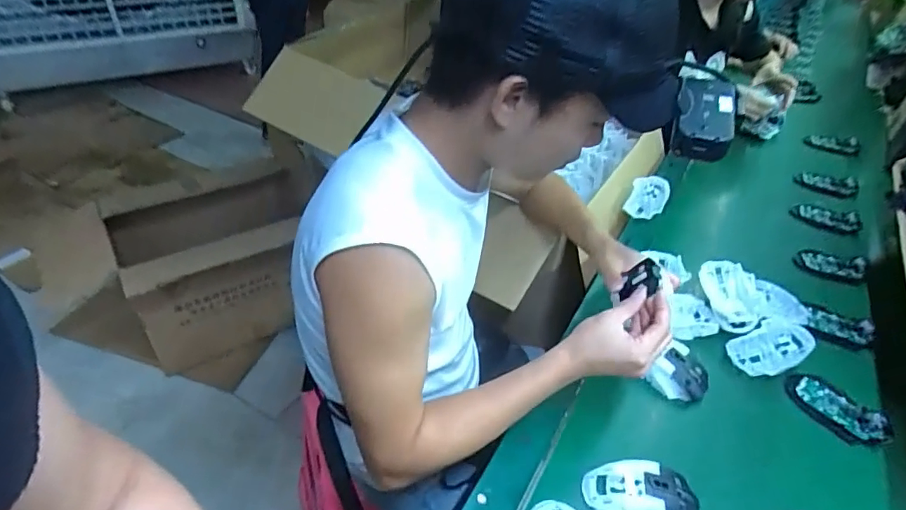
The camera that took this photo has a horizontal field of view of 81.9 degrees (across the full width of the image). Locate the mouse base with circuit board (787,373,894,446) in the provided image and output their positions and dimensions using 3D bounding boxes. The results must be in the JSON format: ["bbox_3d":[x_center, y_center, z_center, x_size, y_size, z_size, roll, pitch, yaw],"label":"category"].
[{"bbox_3d":[0.492,0.195,0.666,0.053,0.021,0.115,-24,47,-30],"label":"mouse base with circuit board"}]

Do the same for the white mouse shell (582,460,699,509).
[{"bbox_3d":[0.200,0.253,0.549,0.116,0.030,0.061,9,40,6],"label":"white mouse shell"}]

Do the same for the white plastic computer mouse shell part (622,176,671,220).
[{"bbox_3d":[0.367,-0.108,0.983,0.070,0.017,0.120,28,58,8],"label":"white plastic computer mouse shell part"}]

